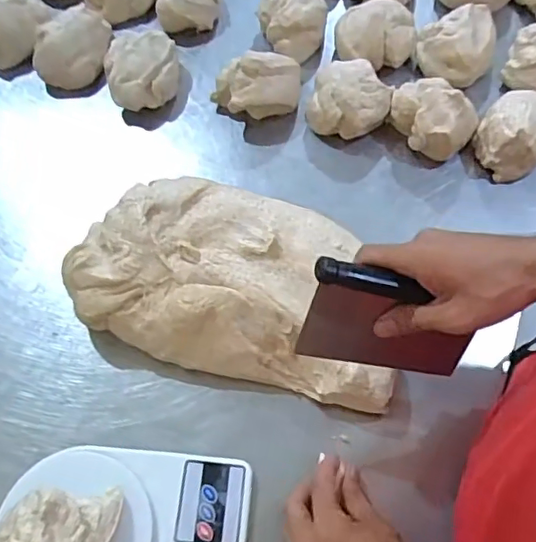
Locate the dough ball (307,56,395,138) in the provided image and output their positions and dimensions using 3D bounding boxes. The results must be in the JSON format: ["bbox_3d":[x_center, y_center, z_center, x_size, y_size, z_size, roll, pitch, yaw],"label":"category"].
[{"bbox_3d":[0.098,-0.207,0.689,0.098,0.059,0.081,6,65,5],"label":"dough ball"}]

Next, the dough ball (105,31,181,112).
[{"bbox_3d":[-0.159,-0.252,0.721,0.092,0.058,0.085,-10,64,-3],"label":"dough ball"}]

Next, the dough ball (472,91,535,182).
[{"bbox_3d":[0.290,-0.161,0.664,0.083,0.059,0.104,36,71,17],"label":"dough ball"}]

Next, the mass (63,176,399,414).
[{"bbox_3d":[-0.033,0.007,0.587,0.322,0.073,0.198,12,65,8],"label":"mass"}]

